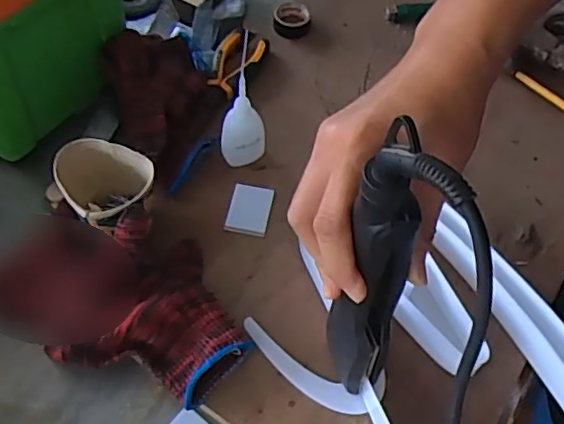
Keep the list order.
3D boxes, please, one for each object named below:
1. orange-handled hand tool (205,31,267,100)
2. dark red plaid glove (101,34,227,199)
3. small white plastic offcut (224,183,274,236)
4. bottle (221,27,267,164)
[{"bbox_3d":[-0.054,-0.166,0.667,0.046,0.017,0.093,25,58,6],"label":"orange-handled hand tool"},{"bbox_3d":[-0.119,-0.116,0.618,0.101,0.061,0.190,-19,61,-15],"label":"dark red plaid glove"},{"bbox_3d":[-0.032,-0.003,0.579,0.041,0.005,0.054,11,58,2],"label":"small white plastic offcut"},{"bbox_3d":[-0.037,-0.095,0.561,0.044,0.138,0.032,-2,57,-4],"label":"bottle"}]

